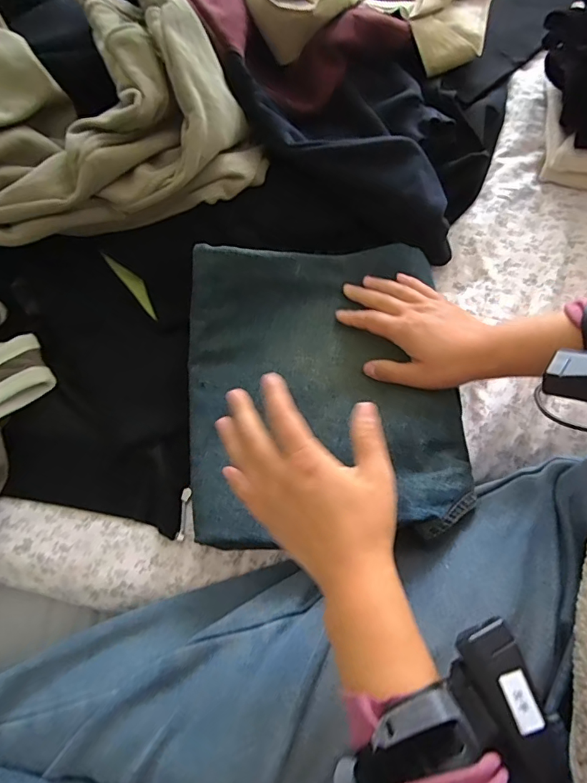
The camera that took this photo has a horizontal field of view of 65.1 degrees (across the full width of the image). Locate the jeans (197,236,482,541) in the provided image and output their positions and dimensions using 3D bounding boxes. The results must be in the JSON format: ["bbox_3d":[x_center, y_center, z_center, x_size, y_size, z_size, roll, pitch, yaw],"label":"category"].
[{"bbox_3d":[0.026,-0.009,0.417,0.248,0.068,0.283,-4,72,-1],"label":"jeans"}]

